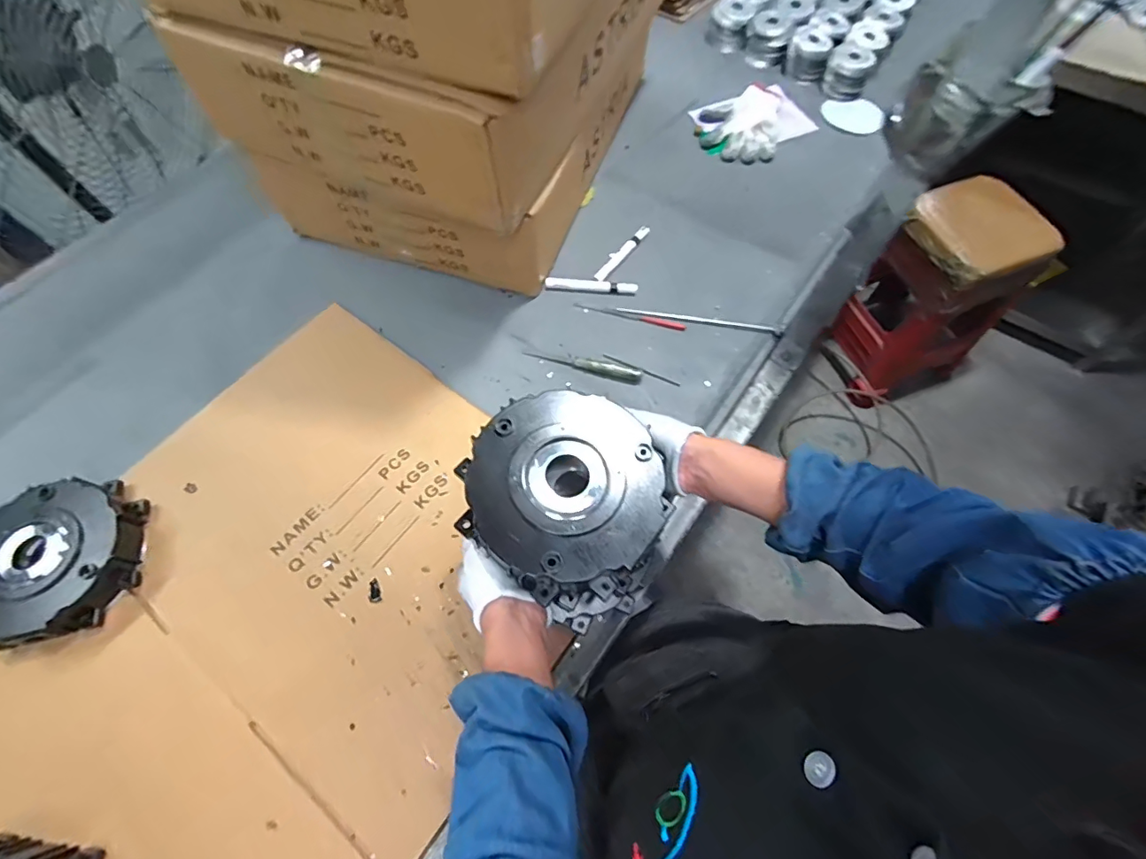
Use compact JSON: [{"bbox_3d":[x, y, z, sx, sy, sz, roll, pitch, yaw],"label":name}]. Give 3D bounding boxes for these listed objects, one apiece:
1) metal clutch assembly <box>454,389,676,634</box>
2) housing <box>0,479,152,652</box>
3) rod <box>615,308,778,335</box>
[{"bbox_3d":[-0.001,0.056,0.433,0.185,0.046,0.165,38,72,17],"label":"metal clutch assembly"},{"bbox_3d":[-0.606,0.150,0.580,0.167,0.061,0.174,0,63,1],"label":"housing"},{"bbox_3d":[0.195,-0.171,0.766,0.249,0.012,0.013,10,66,6],"label":"rod"}]

